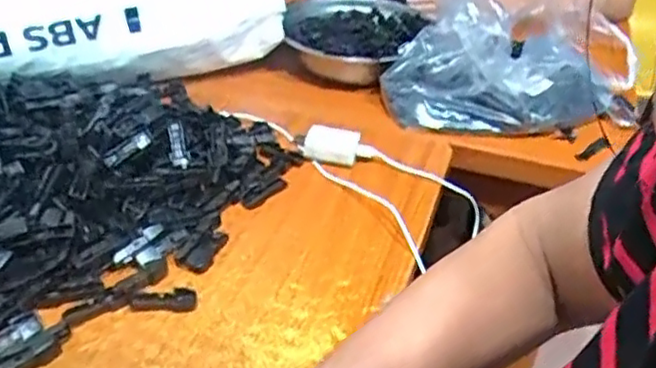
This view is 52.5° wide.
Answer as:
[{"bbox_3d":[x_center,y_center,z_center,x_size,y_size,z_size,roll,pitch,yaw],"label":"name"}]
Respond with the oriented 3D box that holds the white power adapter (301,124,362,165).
[{"bbox_3d":[0.003,-0.039,0.699,0.058,0.035,0.025,8,37,4],"label":"white power adapter"}]

